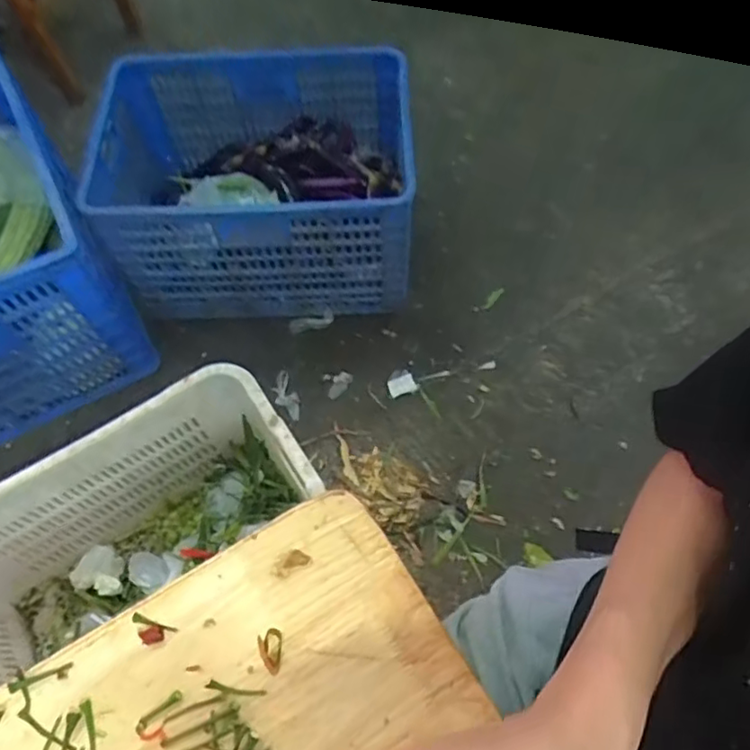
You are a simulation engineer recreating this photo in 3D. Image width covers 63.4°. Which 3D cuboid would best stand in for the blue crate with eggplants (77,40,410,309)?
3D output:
[{"bbox_3d":[-0.242,-0.410,1.304,0.614,0.319,0.437,-2,63,1],"label":"blue crate with eggplants"}]

